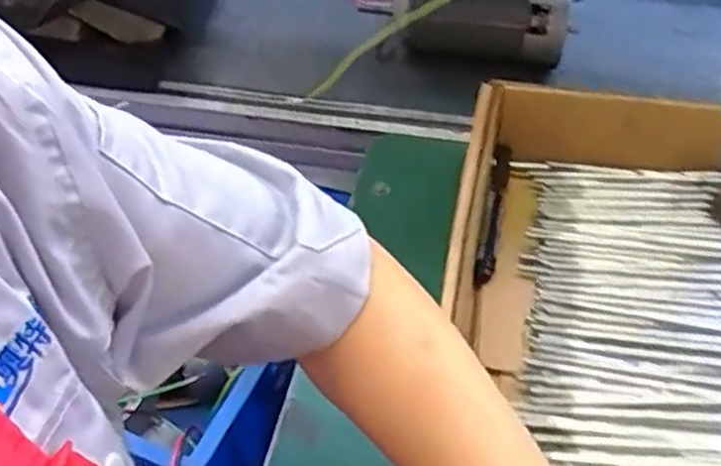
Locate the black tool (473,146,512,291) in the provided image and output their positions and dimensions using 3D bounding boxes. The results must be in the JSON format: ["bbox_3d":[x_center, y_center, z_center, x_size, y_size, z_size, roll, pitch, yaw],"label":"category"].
[{"bbox_3d":[0.109,-0.017,0.610,0.015,0.022,0.139,9,46,10],"label":"black tool"}]

